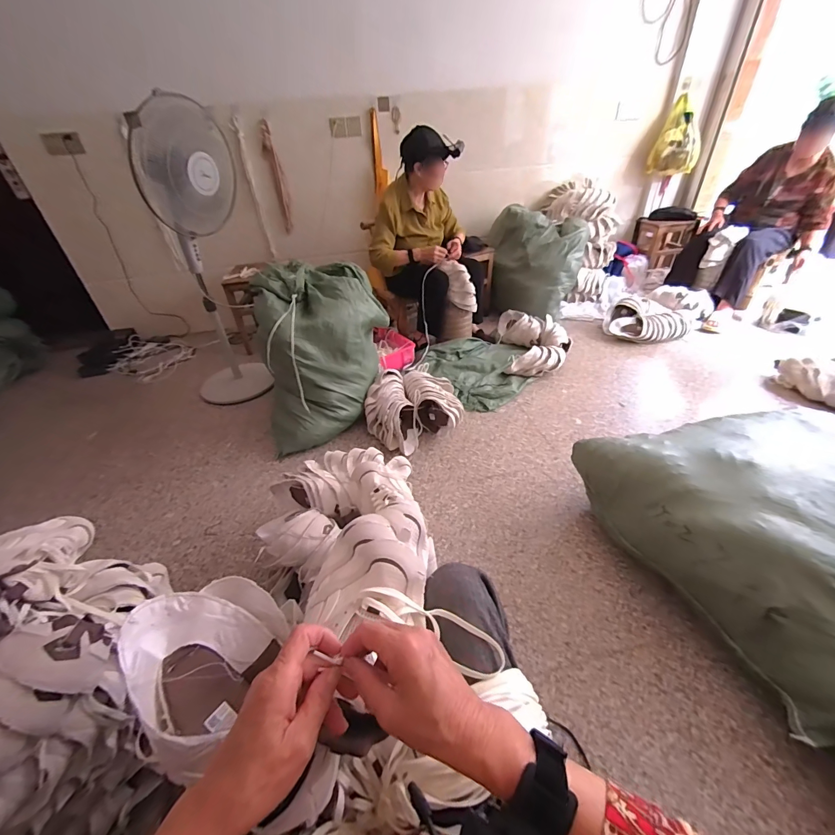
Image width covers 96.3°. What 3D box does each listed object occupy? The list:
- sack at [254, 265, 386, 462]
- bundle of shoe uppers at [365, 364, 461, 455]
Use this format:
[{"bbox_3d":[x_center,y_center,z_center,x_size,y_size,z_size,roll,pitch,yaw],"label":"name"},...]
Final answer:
[{"bbox_3d":[-0.362,-0.247,1.494,0.434,0.567,0.541,1,38,7],"label":"sack"},{"bbox_3d":[-0.018,-0.047,1.559,0.397,0.174,0.397,-15,39,-13],"label":"bundle of shoe uppers"}]

